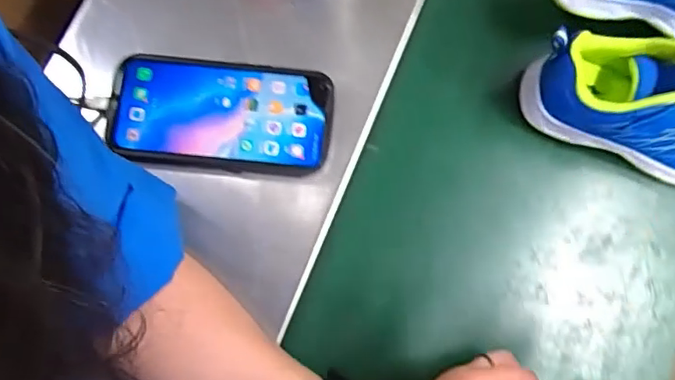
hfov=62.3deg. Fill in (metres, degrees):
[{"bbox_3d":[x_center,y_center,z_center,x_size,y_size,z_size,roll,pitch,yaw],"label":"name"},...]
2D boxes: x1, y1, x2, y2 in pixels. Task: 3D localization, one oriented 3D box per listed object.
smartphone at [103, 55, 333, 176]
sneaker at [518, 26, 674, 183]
[{"bbox_3d":[-0.085,-0.055,0.417,0.160,0.014,0.083,5,78,-1],"label":"smartphone"},{"bbox_3d":[0.242,-0.062,0.414,0.195,0.078,0.078,21,81,5],"label":"sneaker"}]

